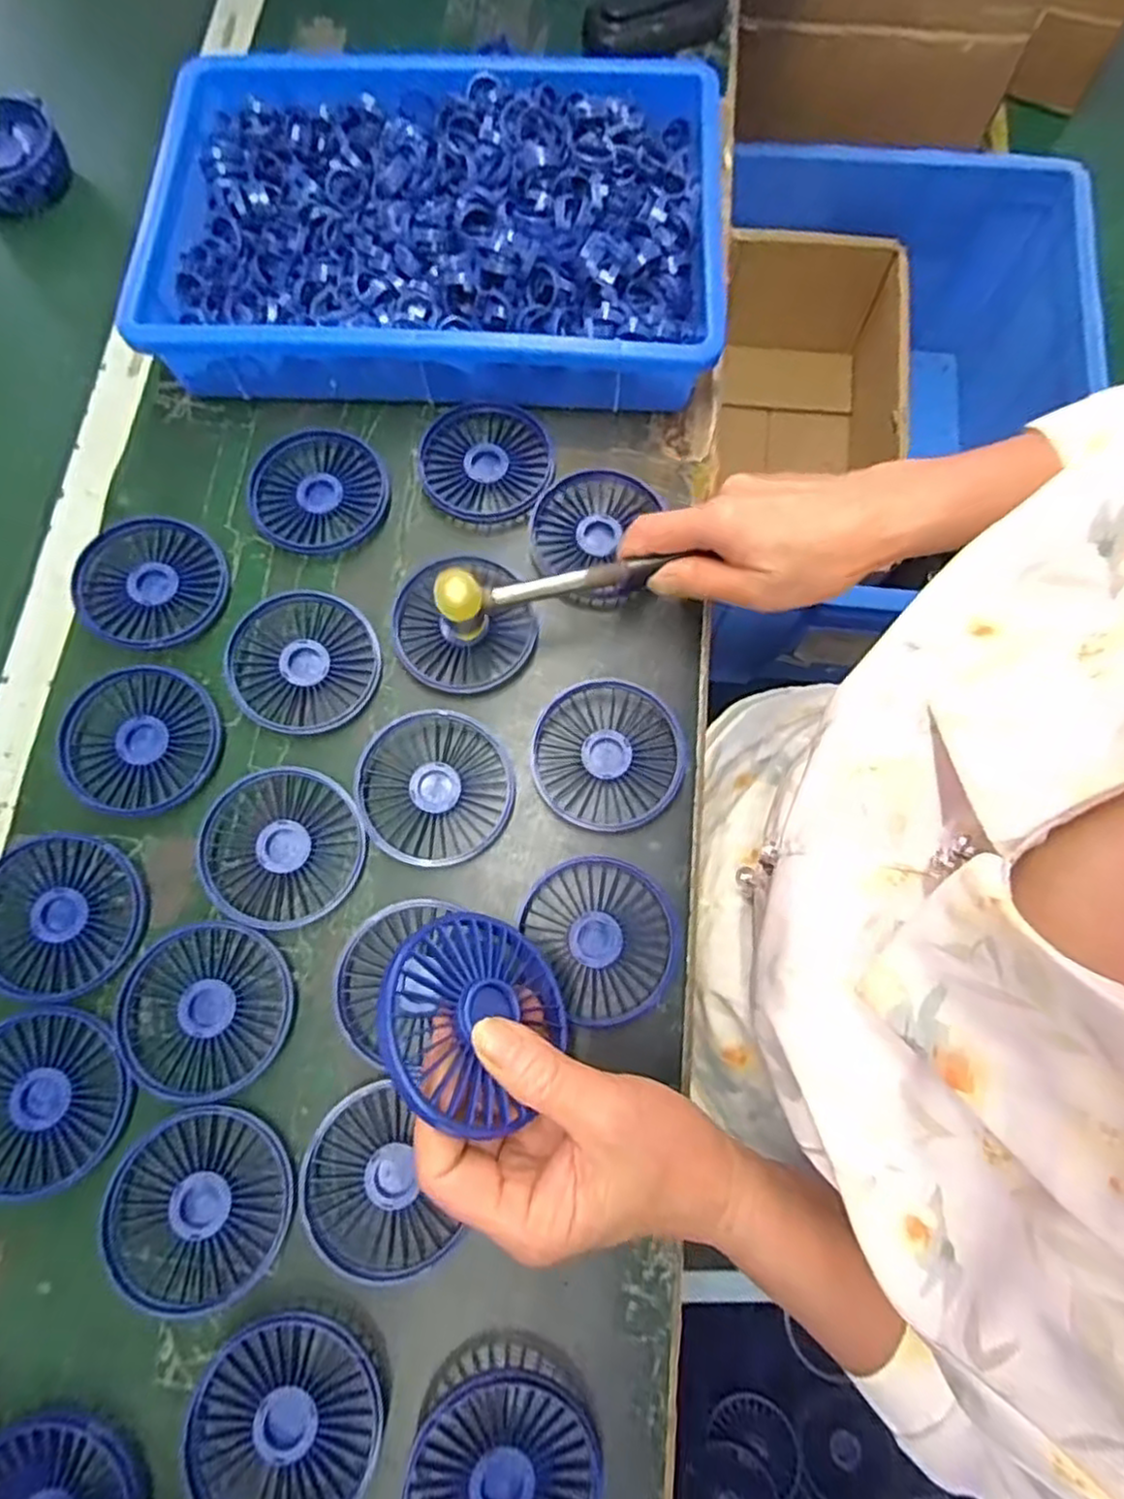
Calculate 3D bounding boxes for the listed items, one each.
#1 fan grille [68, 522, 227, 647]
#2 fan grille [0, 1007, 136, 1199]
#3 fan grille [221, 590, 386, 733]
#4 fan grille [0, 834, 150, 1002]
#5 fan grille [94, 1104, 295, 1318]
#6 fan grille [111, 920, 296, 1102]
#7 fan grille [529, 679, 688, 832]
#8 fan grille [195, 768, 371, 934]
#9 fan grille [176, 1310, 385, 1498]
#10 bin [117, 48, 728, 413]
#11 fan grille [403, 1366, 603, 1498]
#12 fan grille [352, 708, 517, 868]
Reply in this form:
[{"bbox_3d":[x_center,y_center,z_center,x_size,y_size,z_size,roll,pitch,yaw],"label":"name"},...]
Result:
[{"bbox_3d":[-0.256,-0.102,0.440,0.084,0.021,0.085,-1,75,2],"label":"fan grille"},{"bbox_3d":[-0.275,0.186,0.367,0.098,0.019,0.084,-38,77,-8],"label":"fan grille"},{"bbox_3d":[-0.156,-0.053,0.423,0.086,0.015,0.084,-1,75,2],"label":"fan grille"},{"bbox_3d":[-0.278,0.092,0.389,0.084,0.023,0.085,-1,75,2],"label":"fan grille"},{"bbox_3d":[-0.181,0.229,0.350,0.085,0.021,0.085,-1,75,2],"label":"fan grille"},{"bbox_3d":[-0.194,0.140,0.377,0.088,0.018,0.085,-1,75,2],"label":"fan grille"},{"bbox_3d":[0.028,0.003,0.412,0.085,0.015,0.086,-1,75,2],"label":"fan grille"},{"bbox_3d":[-0.157,0.056,0.397,0.089,0.016,0.083,-1,75,2],"label":"fan grille"},{"bbox_3d":[-0.129,0.313,0.328,0.086,0.025,0.084,-1,75,2],"label":"fan grille"},{"bbox_3d":[-0.084,-0.348,0.469,0.371,0.072,0.235,2,75,3],"label":"bin"},{"bbox_3d":[-0.025,0.334,0.323,0.085,0.026,0.086,-1,75,2],"label":"fan grille"},{"bbox_3d":[-0.073,0.022,0.406,0.085,0.016,0.085,-1,75,2],"label":"fan grille"}]

